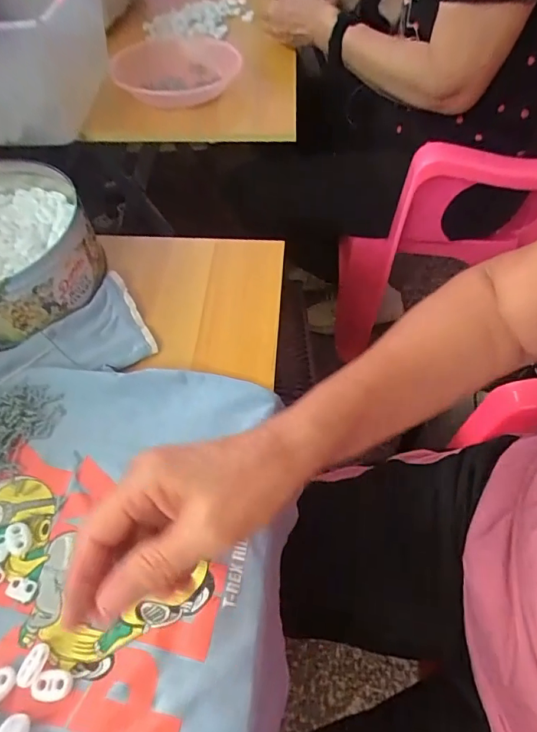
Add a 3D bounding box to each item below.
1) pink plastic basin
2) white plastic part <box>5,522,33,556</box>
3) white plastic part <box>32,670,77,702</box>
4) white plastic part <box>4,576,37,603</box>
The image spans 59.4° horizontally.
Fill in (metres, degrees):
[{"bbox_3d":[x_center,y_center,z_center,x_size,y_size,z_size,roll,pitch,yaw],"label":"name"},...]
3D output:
[{"bbox_3d":[-0.140,-0.455,0.743,0.176,0.065,0.172,1,54,-1],"label":"pink plastic basin"},{"bbox_3d":[-0.171,0.117,0.323,0.014,0.006,0.024,-22,57,-17],"label":"white plastic part"},{"bbox_3d":[-0.124,0.185,0.272,0.022,0.004,0.015,-4,54,-5],"label":"white plastic part"},{"bbox_3d":[-0.161,0.144,0.305,0.018,0.004,0.013,16,55,10],"label":"white plastic part"}]

